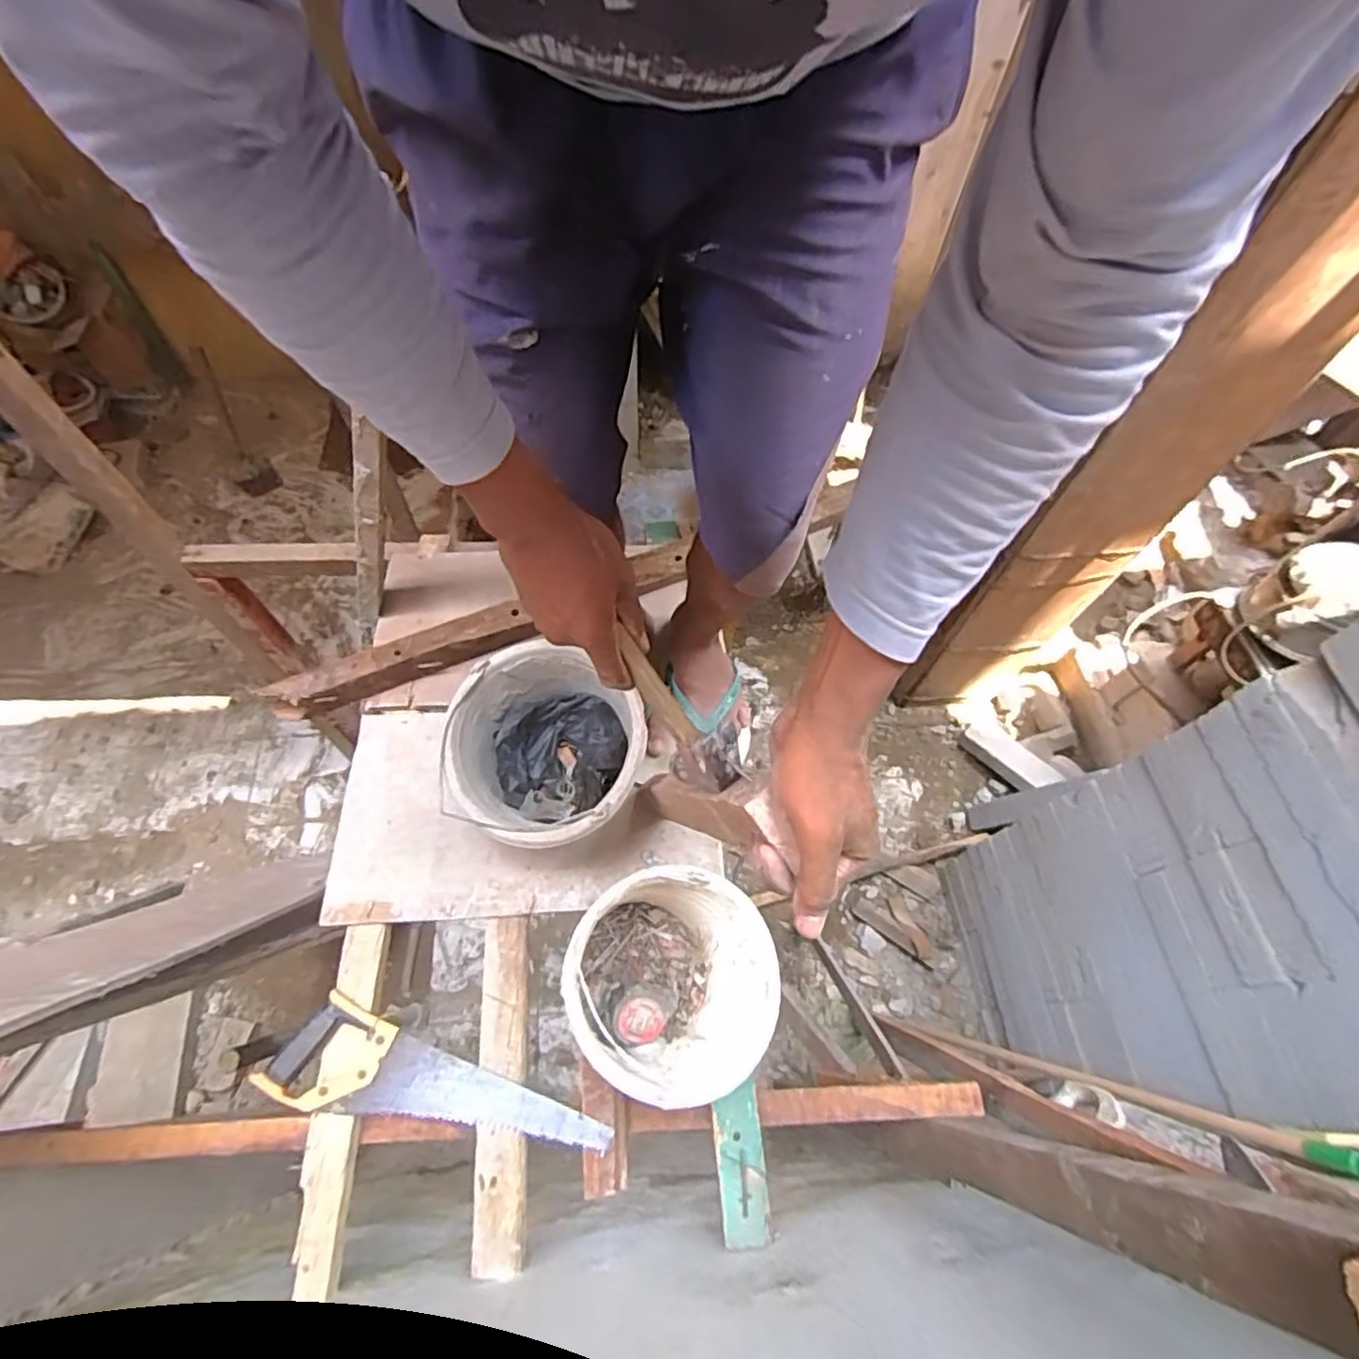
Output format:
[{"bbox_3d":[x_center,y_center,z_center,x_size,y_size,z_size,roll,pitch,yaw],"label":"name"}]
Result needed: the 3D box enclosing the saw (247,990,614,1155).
[{"bbox_3d":[-0.281,0.493,0.787,0.392,0.034,0.108,18,63,7],"label":"saw"}]

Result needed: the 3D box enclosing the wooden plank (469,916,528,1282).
[{"bbox_3d":[-0.216,0.486,0.817,0.059,0.021,0.369,-3,63,-4],"label":"wooden plank"}]

